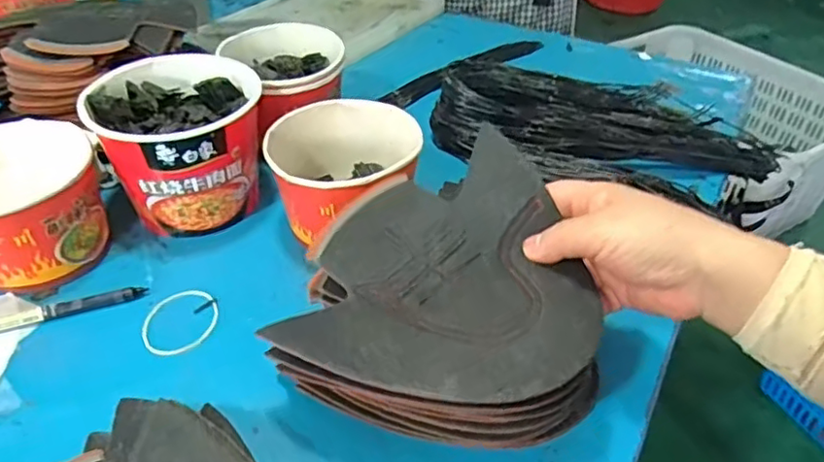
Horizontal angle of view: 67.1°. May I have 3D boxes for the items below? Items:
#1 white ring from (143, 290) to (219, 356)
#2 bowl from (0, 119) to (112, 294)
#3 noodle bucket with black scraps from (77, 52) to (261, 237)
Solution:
[{"bbox_3d":[-0.163,0.064,0.439,0.049,0.004,0.056,-2,40,-4],"label":"white ring"},{"bbox_3d":[-0.293,-0.020,0.464,0.110,0.091,0.106,1,40,-1],"label":"bowl"},{"bbox_3d":[-0.188,-0.069,0.517,0.126,0.102,0.131,-13,42,-16],"label":"noodle bucket with black scraps"}]

